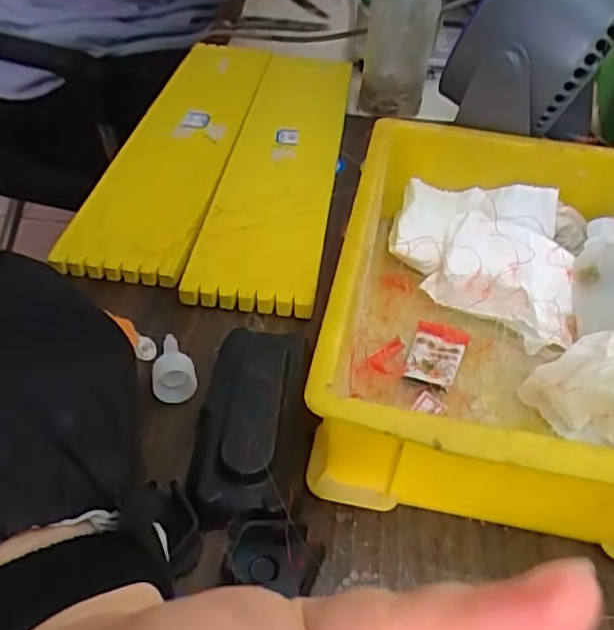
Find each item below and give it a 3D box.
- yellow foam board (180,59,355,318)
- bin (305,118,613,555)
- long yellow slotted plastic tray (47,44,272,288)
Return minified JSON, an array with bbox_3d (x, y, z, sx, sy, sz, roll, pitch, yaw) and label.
[{"bbox_3d":[-0.015,-0.131,0.488,0.080,0.006,0.360,6,45,4],"label":"yellow foam board"},{"bbox_3d":[0.110,-0.007,0.328,0.183,0.071,0.247,9,45,6],"label":"bin"},{"bbox_3d":[-0.102,-0.145,0.496,0.090,0.014,0.352,5,45,3],"label":"long yellow slotted plastic tray"}]

